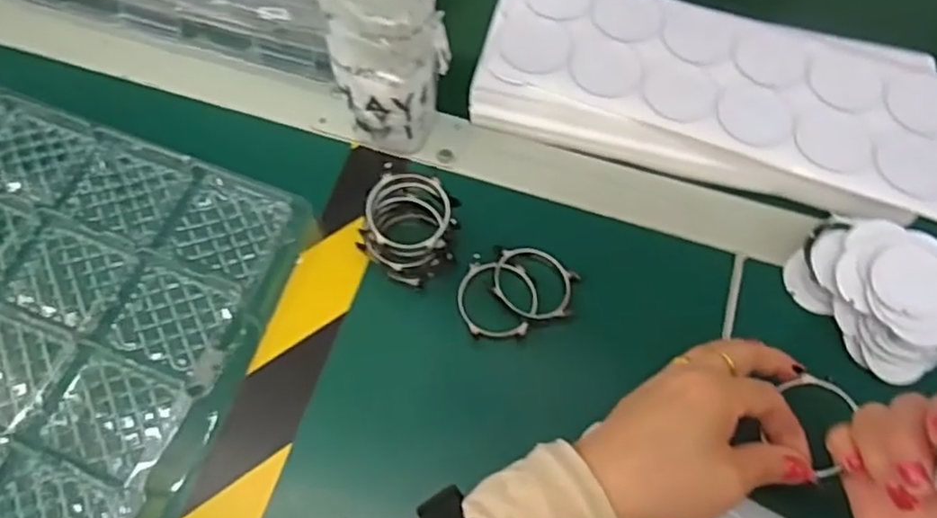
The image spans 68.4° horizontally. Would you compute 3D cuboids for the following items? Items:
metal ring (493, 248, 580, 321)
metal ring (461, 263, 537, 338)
[{"bbox_3d":[0.038,0.013,0.396,0.047,0.013,0.044,1,63,-2],"label":"metal ring"},{"bbox_3d":[0.018,0.023,0.393,0.043,0.007,0.044,1,63,-2],"label":"metal ring"}]

